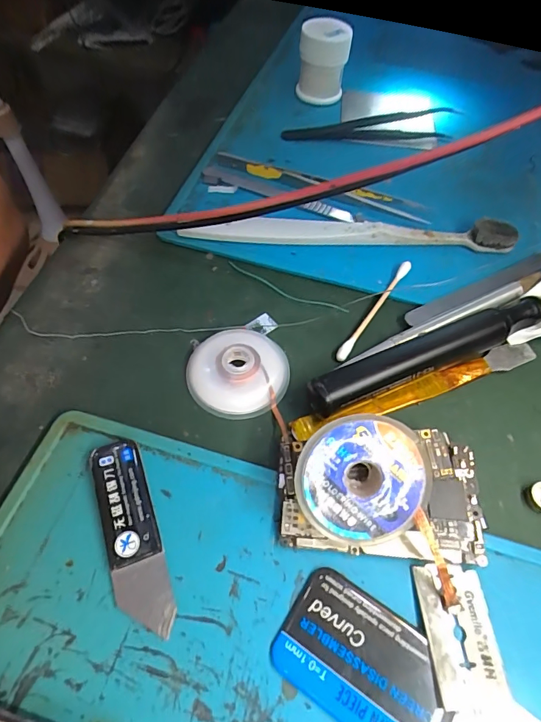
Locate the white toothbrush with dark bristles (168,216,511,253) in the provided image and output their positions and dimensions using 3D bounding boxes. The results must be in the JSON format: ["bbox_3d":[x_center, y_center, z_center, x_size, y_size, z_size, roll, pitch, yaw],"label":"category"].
[{"bbox_3d":[0.043,-0.071,0.231,0.175,0.016,0.018,0,57,-2],"label":"white toothbrush with dark bristles"}]

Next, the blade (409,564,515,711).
[{"bbox_3d":[0.062,0.088,0.138,0.023,0.004,0.040,-2,57,-3],"label":"blade"}]

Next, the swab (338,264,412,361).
[{"bbox_3d":[0.052,-0.026,0.209,0.005,0.006,0.069,31,61,17],"label":"swab"}]

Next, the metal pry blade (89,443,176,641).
[{"bbox_3d":[-0.050,0.060,0.151,0.018,0.004,0.067,-17,65,-13],"label":"metal pry blade"}]

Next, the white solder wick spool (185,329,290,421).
[{"bbox_3d":[-0.014,0.004,0.188,0.043,0.008,0.041,1,57,-1],"label":"white solder wick spool"}]

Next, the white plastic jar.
[{"bbox_3d":[0.036,-0.207,0.294,0.033,0.046,0.036,1,57,-1],"label":"white plastic jar"}]

